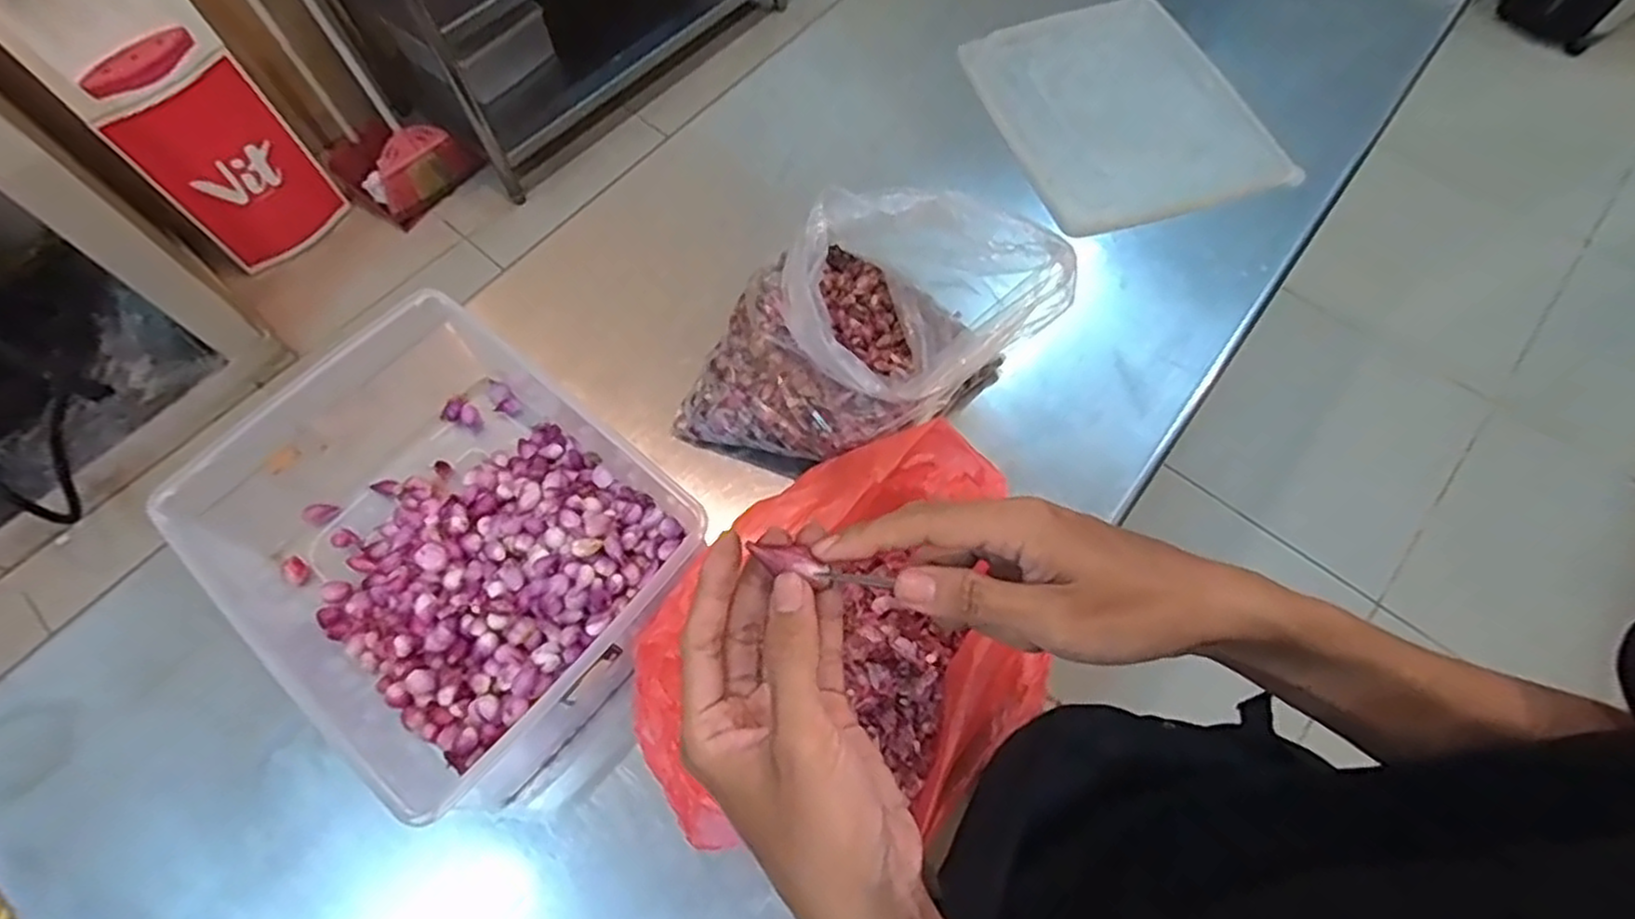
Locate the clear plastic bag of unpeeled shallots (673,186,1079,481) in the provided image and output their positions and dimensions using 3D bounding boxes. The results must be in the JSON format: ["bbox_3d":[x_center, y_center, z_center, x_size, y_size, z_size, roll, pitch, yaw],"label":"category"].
[{"bbox_3d":[0.031,-0.115,0.680,0.336,0.140,0.216,-28,67,-11],"label":"clear plastic bag of unpeeled shallots"}]

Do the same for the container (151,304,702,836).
[{"bbox_3d":[-0.319,0.067,0.629,0.379,0.115,0.289,37,71,17],"label":"container"}]

